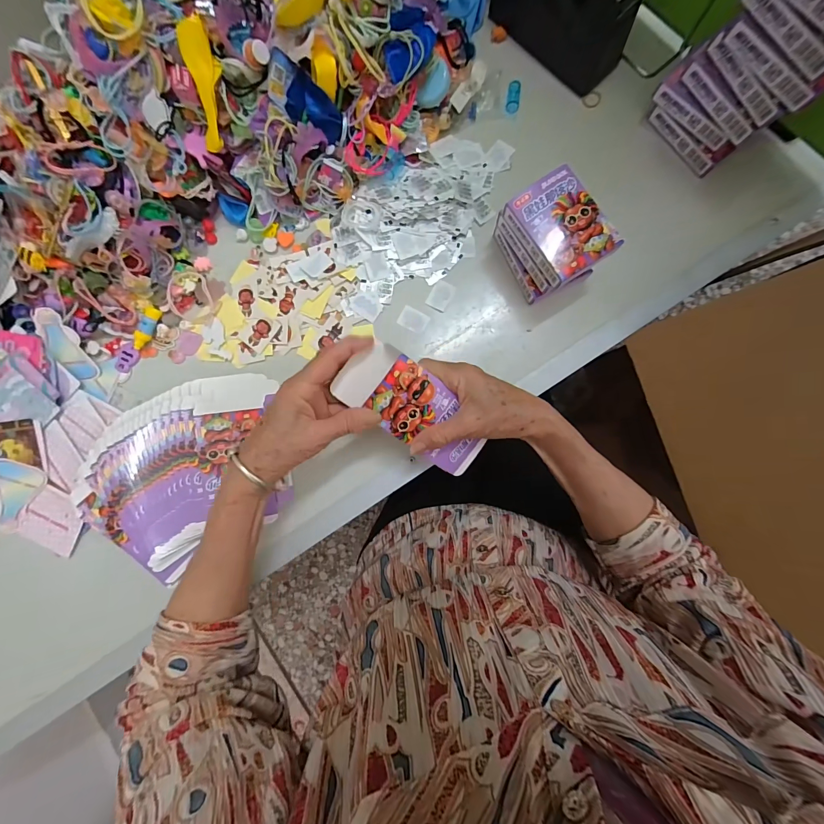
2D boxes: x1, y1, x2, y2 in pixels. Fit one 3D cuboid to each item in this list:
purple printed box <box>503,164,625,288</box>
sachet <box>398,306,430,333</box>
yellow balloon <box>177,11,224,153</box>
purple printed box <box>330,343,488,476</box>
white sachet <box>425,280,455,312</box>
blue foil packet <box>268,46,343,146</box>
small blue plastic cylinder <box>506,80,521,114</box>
[{"bbox_3d":[0.138,-0.171,0.329,0.066,0.019,0.091,-33,85,-1],"label":"purple printed box"},{"bbox_3d":[0.002,-0.102,0.394,0.031,0.004,0.022,27,87,3],"label":"sachet"},{"bbox_3d":[-0.196,-0.315,0.341,0.031,0.026,0.110,-3,108,2],"label":"yellow balloon"},{"bbox_3d":[0.004,0.001,0.324,0.145,0.027,0.065,41,89,-10],"label":"purple printed box"},{"bbox_3d":[0.032,-0.129,0.396,0.024,0.005,0.032,28,87,4],"label":"white sachet"},{"bbox_3d":[-0.106,-0.309,0.358,0.081,0.019,0.039,35,88,-20],"label":"blue foil packet"},{"bbox_3d":[0.113,-0.349,0.399,0.014,0.012,0.034,7,86,2],"label":"small blue plastic cylinder"}]

